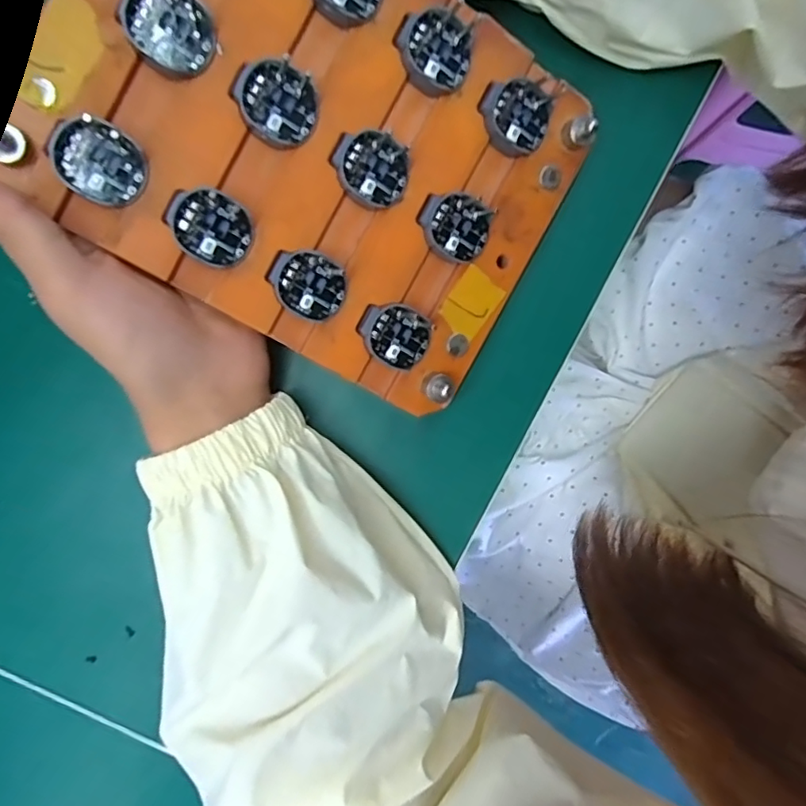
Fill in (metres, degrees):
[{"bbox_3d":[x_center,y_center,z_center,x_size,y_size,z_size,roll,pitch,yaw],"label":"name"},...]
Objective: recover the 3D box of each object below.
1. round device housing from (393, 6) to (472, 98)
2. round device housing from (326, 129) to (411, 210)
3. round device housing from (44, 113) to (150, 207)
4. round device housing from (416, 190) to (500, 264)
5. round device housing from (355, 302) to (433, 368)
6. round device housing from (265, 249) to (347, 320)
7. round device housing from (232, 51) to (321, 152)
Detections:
[{"bbox_3d":[0.012,-0.134,0.215,0.028,0.008,0.028,-4,108,-11],"label":"round device housing"},{"bbox_3d":[-0.013,-0.090,0.217,0.029,0.010,0.026,6,99,-16],"label":"round device housing"},{"bbox_3d":[-0.104,-0.082,0.191,0.030,0.004,0.026,22,91,-21],"label":"round device housing"},{"bbox_3d":[0.021,-0.072,0.230,0.030,0.008,0.025,16,100,-20],"label":"round device housing"},{"bbox_3d":[-0.003,-0.028,0.232,0.030,0.007,0.025,19,90,-20],"label":"round device housing"},{"bbox_3d":[-0.037,-0.046,0.219,0.029,0.007,0.024,17,94,-19],"label":"round device housing"},{"bbox_3d":[-0.046,-0.109,0.205,0.030,0.012,0.026,33,89,-20],"label":"round device housing"}]

